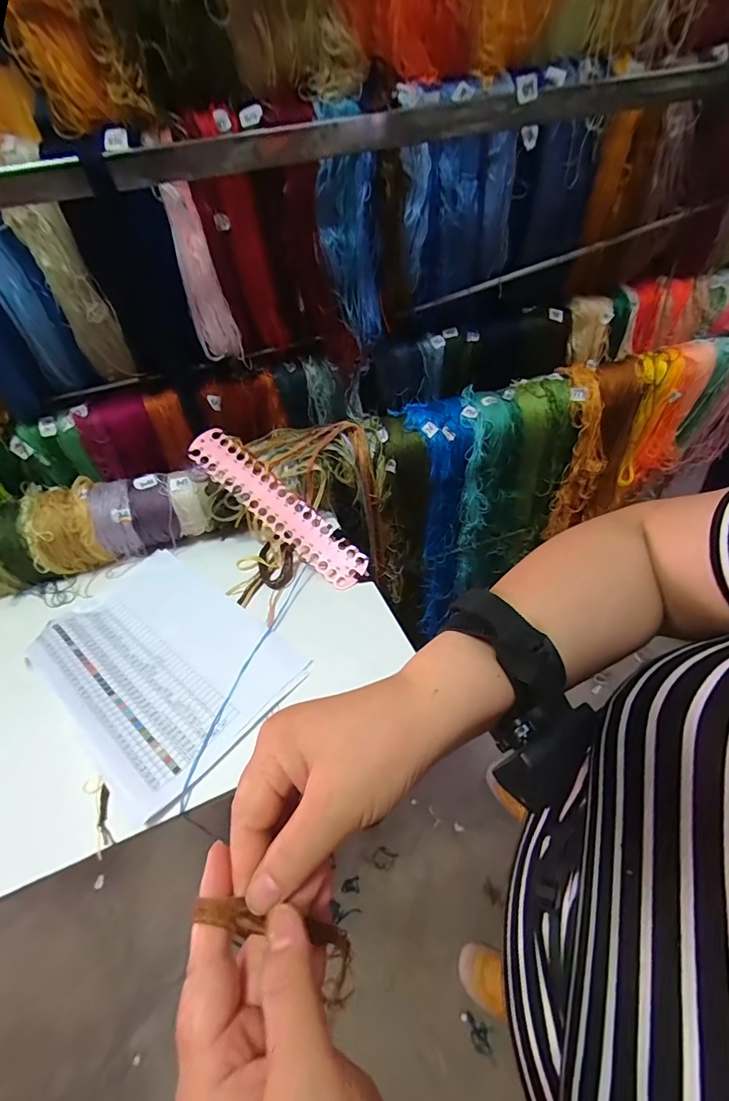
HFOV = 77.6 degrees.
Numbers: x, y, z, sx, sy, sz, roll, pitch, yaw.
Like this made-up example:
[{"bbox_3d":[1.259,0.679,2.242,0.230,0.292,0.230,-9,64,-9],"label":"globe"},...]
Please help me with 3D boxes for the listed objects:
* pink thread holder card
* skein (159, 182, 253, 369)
[{"bbox_3d":[-0.118,-0.060,0.612,0.290,0.008,0.057,41,79,8],"label":"pink thread holder card"},{"bbox_3d":[-0.214,-0.356,0.605,0.055,0.202,0.027,-18,49,-10],"label":"skein"}]

